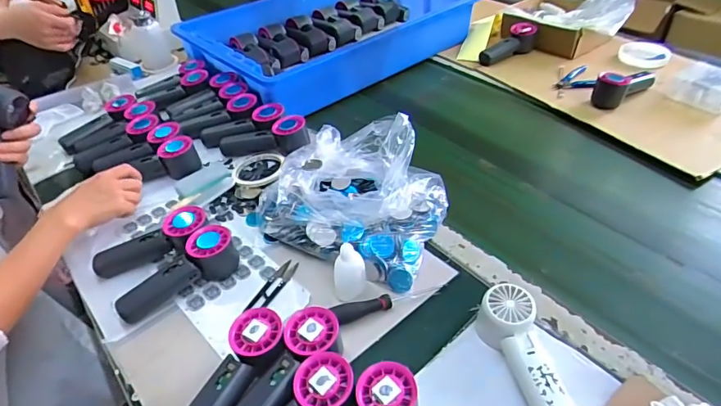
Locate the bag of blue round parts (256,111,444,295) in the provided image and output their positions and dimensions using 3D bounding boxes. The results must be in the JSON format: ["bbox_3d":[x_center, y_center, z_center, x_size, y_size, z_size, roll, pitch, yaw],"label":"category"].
[{"bbox_3d":[-0.005,-0.022,0.645,0.240,0.105,0.196,18,44,23],"label":"bag of blue round parts"}]

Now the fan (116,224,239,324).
[{"bbox_3d":[-0.232,0.093,0.594,0.157,0.059,0.052,-35,50,-16],"label":"fan"}]

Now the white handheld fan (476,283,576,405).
[{"bbox_3d":[0.174,0.157,0.472,0.054,0.055,0.152,-15,41,-13],"label":"white handheld fan"}]

